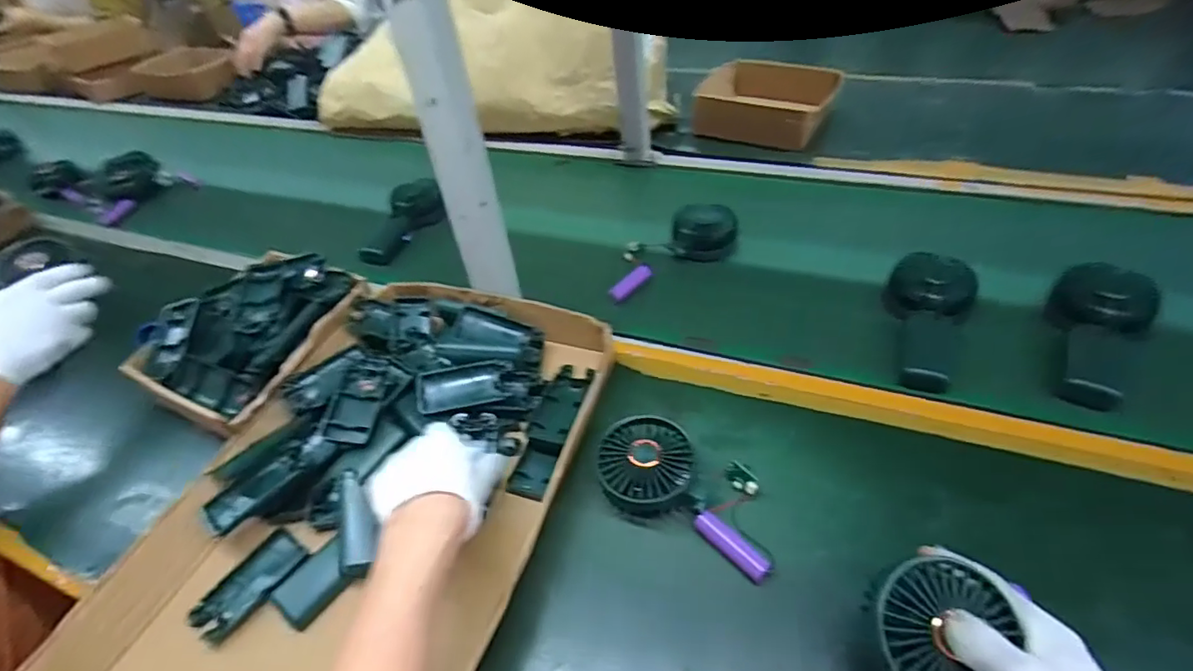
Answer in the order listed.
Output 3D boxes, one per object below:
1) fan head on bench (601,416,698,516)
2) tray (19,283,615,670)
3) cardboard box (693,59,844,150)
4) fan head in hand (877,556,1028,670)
[{"bbox_3d":[0.044,0.119,0.510,0.080,0.054,0.084,-4,43,3],"label":"fan head on bench"},{"bbox_3d":[-0.208,0.156,0.497,0.325,0.066,0.527,12,46,19],"label":"tray"},{"bbox_3d":[0.297,-0.410,1.004,0.229,0.066,0.190,19,48,25],"label":"cardboard box"},{"bbox_3d":[0.209,0.184,0.350,0.072,0.033,0.077,20,68,25],"label":"fan head in hand"}]

